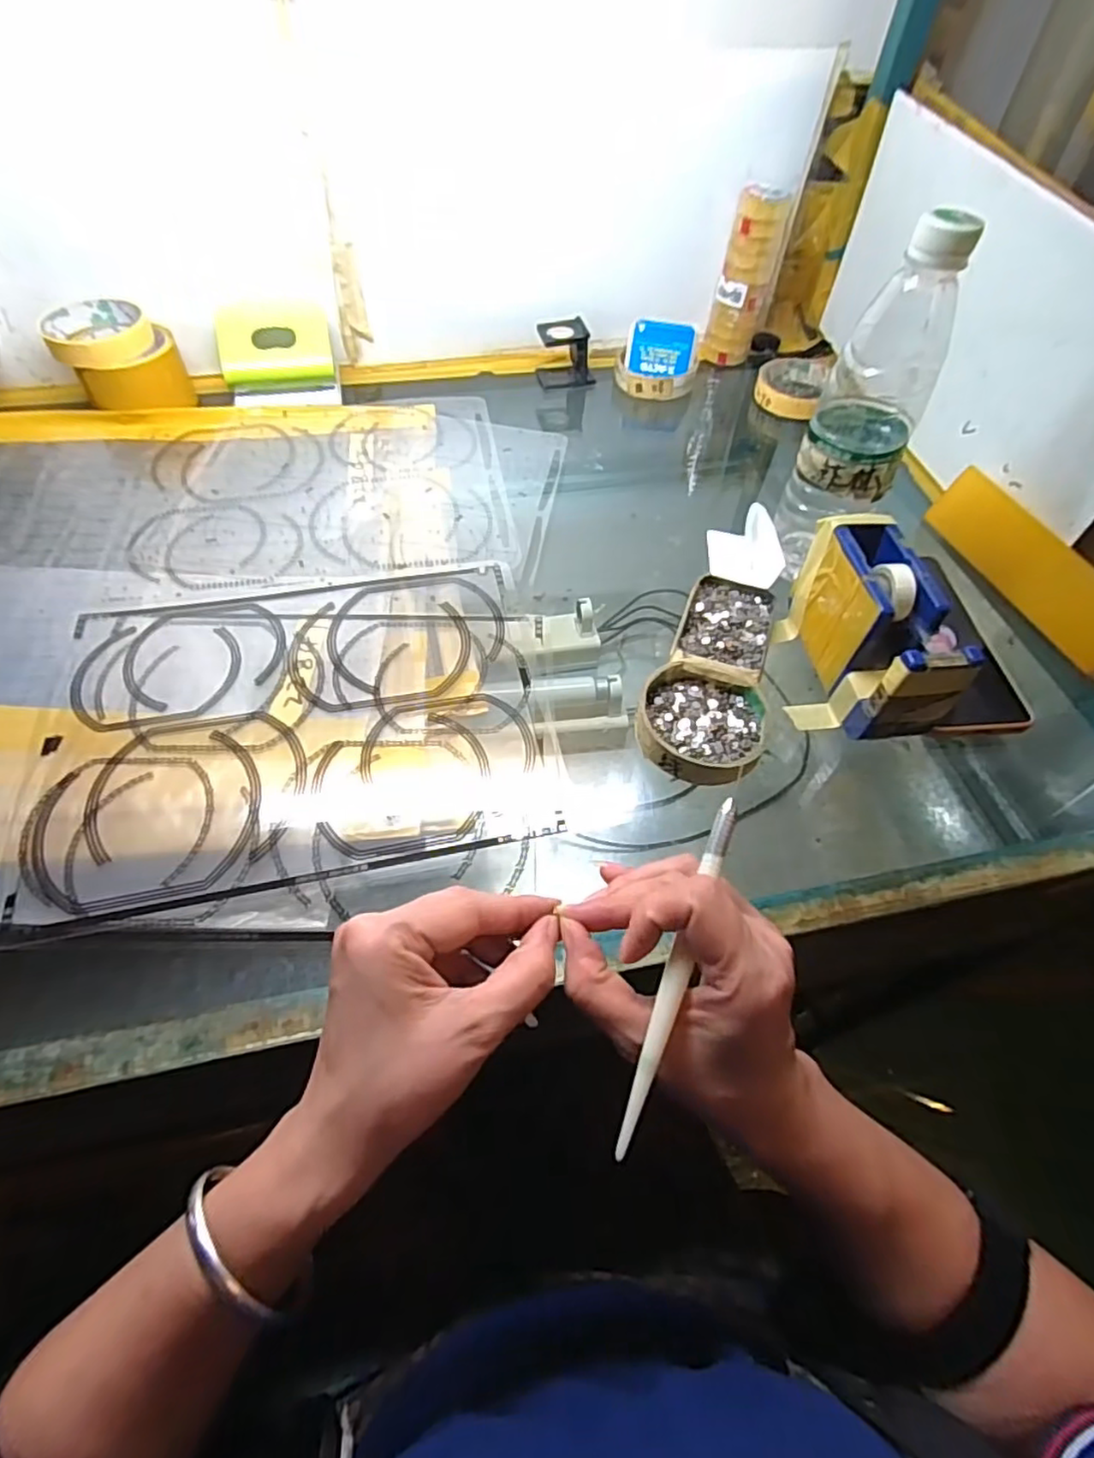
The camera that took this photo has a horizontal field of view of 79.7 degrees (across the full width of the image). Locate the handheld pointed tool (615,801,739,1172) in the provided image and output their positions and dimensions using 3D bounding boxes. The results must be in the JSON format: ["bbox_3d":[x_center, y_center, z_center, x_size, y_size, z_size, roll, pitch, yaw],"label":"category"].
[{"bbox_3d":[0.051,0.091,0.252,0.010,0.004,0.134,19,76,10],"label":"handheld pointed tool"}]

